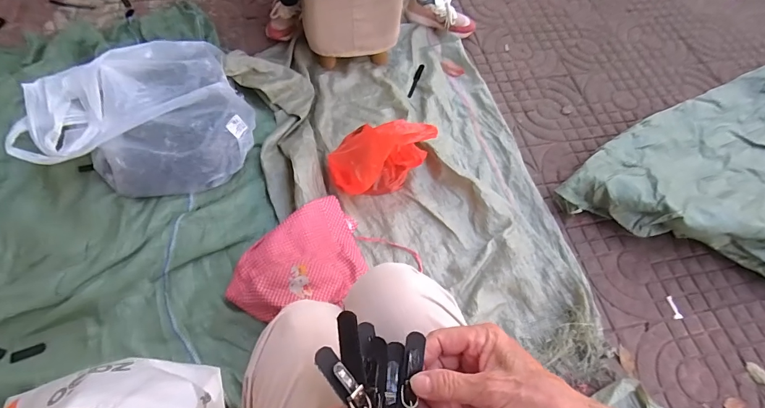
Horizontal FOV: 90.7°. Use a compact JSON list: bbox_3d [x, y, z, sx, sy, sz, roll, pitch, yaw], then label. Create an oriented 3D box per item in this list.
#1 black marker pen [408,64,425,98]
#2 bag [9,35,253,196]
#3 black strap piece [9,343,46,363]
[{"bbox_3d":[0.098,-0.368,1.126,0.019,0.008,0.137,21,64,7],"label":"black marker pen"},{"bbox_3d":[-0.537,-0.211,0.879,0.419,0.174,0.332,-5,63,-6],"label":"bag"},{"bbox_3d":[-0.666,0.279,0.710,0.060,0.009,0.020,-17,65,-12],"label":"black strap piece"}]

